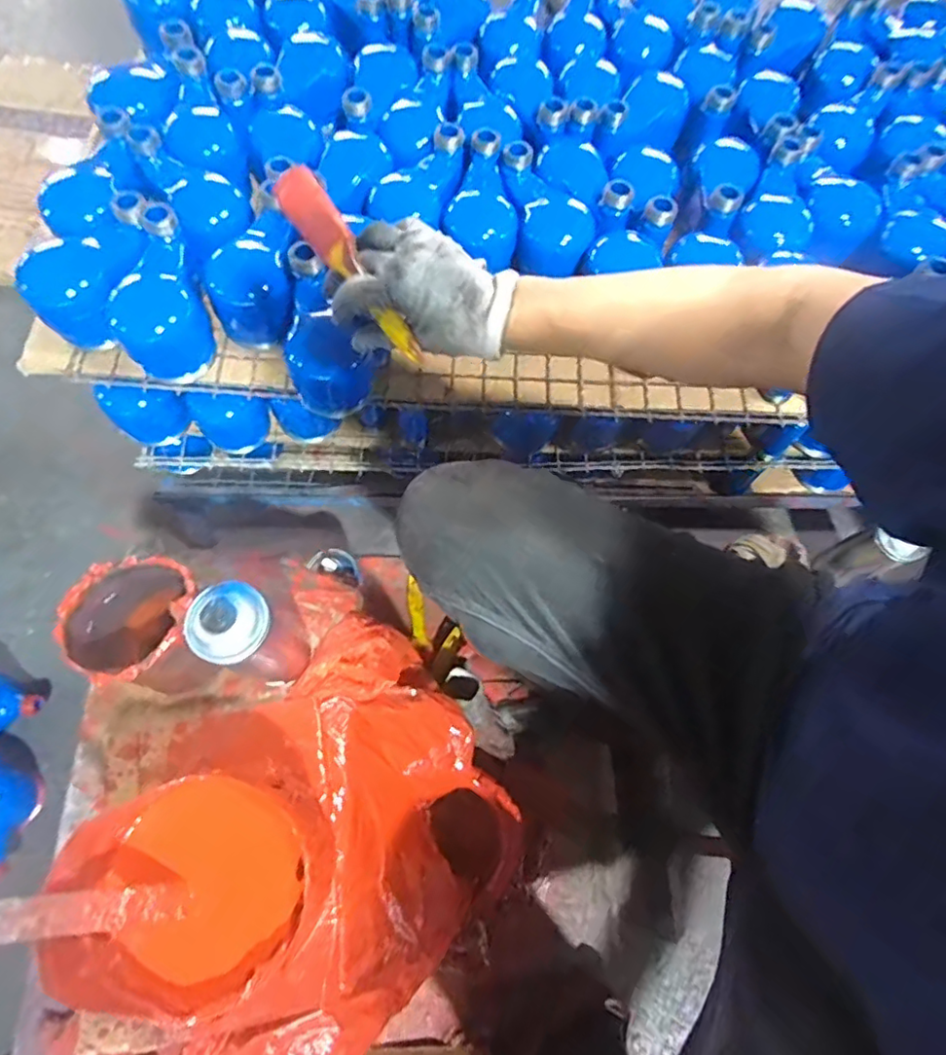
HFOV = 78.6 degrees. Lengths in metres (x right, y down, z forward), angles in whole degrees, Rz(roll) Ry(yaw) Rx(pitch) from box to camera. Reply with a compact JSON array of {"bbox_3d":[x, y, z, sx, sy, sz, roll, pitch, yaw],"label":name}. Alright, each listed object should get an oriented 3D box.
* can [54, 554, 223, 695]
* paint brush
[{"bbox_3d":[-0.298,0.091,0.533,0.110,0.115,0.106,1,69,-2],"label":"can"},{"bbox_3d":[-0.096,-0.208,0.472,0.025,0.035,0.168,-43,108,-16],"label":"paint brush"}]

